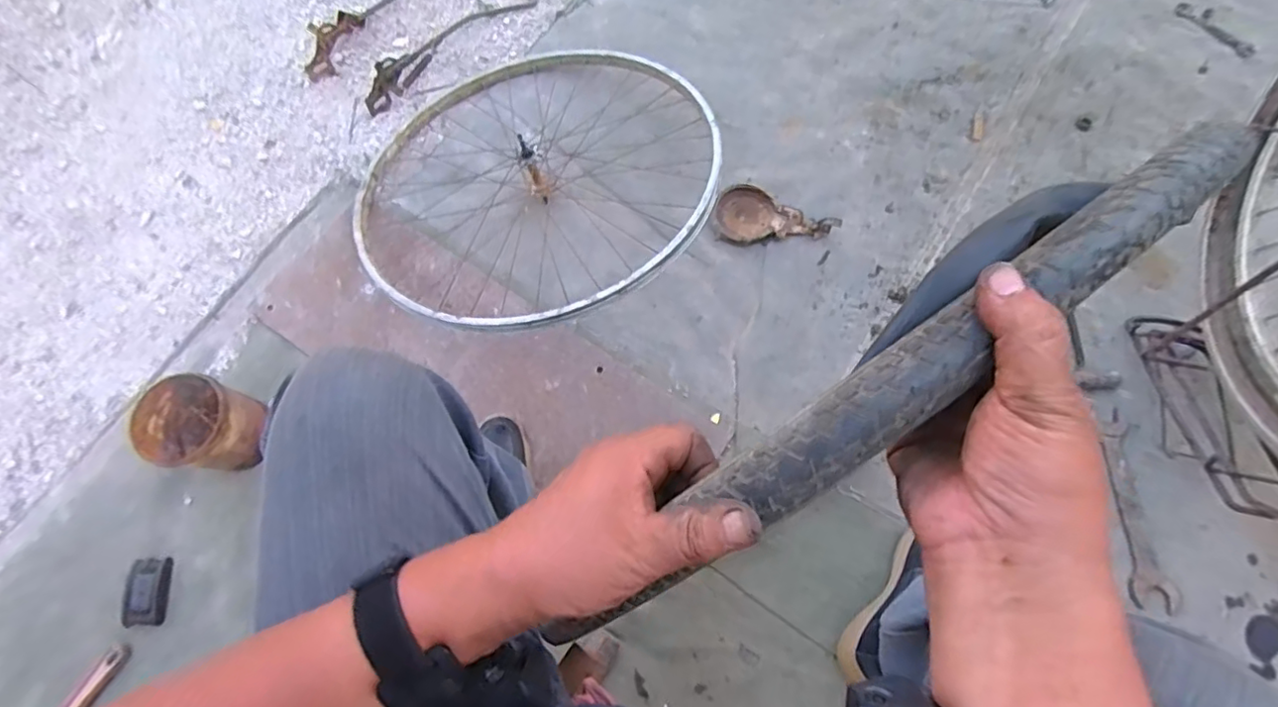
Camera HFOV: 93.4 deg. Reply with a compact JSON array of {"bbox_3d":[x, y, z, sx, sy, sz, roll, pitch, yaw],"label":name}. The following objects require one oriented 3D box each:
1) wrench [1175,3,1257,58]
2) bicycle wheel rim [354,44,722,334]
[{"bbox_3d":[1.059,-0.597,1.106,0.042,0.008,0.153,-35,75,-8],"label":"wrench"},{"bbox_3d":[-0.172,-0.296,0.950,0.573,0.138,0.578,-1,73,2],"label":"bicycle wheel rim"}]

